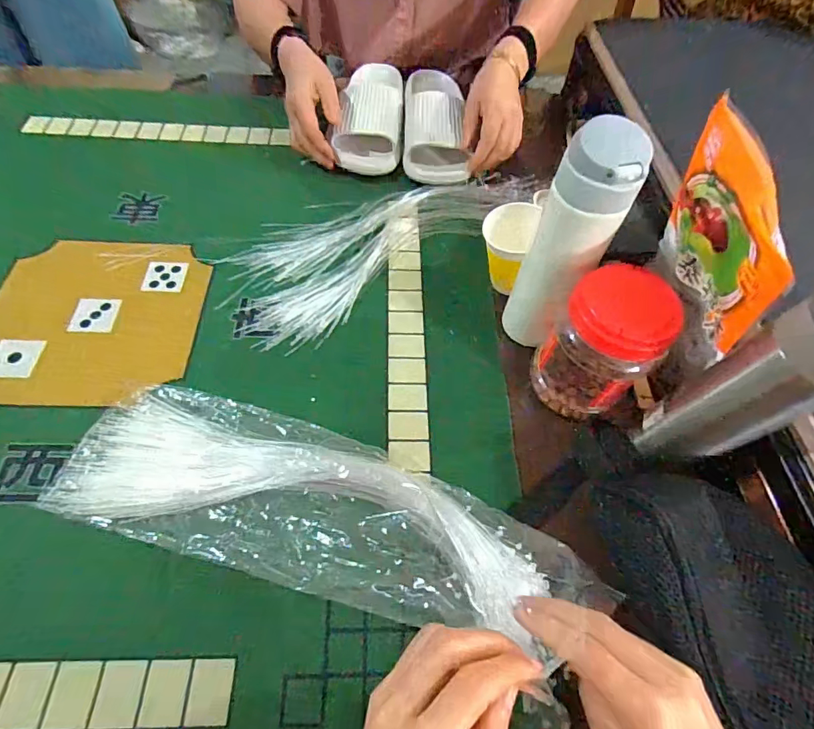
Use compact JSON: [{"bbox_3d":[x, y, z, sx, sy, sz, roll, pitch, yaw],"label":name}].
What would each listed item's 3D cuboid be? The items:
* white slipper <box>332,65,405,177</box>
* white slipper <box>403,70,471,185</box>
[{"bbox_3d":[-0.048,-0.363,0.671,0.084,0.053,0.221,5,59,1],"label":"white slipper"},{"bbox_3d":[0.041,-0.352,0.666,0.092,0.054,0.240,1,59,-1],"label":"white slipper"}]

